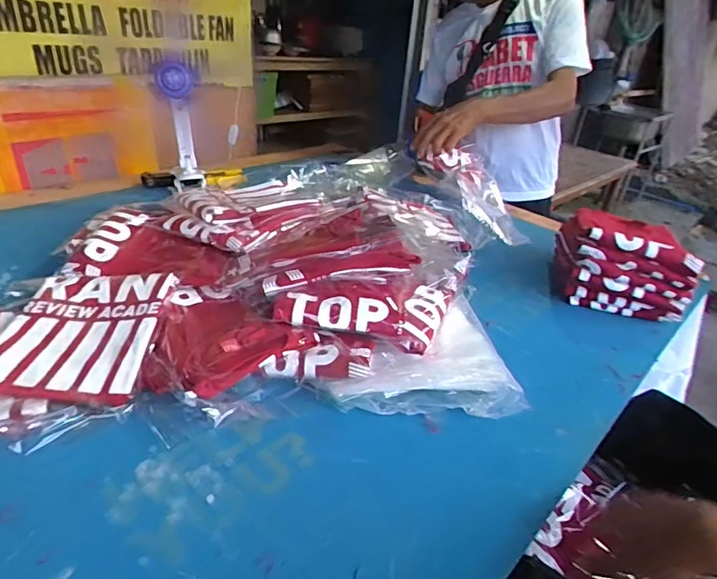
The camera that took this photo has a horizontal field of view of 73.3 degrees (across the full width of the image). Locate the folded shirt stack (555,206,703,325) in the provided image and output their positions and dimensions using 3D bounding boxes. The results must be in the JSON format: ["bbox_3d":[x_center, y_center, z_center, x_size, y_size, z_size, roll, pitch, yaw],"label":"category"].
[{"bbox_3d":[0.493,-0.057,0.897,0.209,0.141,0.203,15,31,15],"label":"folded shirt stack"}]

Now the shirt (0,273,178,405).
[{"bbox_3d":[-0.366,0.057,0.640,0.194,0.050,0.230,3,30,-5],"label":"shirt"}]

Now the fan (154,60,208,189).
[{"bbox_3d":[-0.397,-0.359,1.080,0.074,0.275,0.089,2,30,-7],"label":"fan"}]

